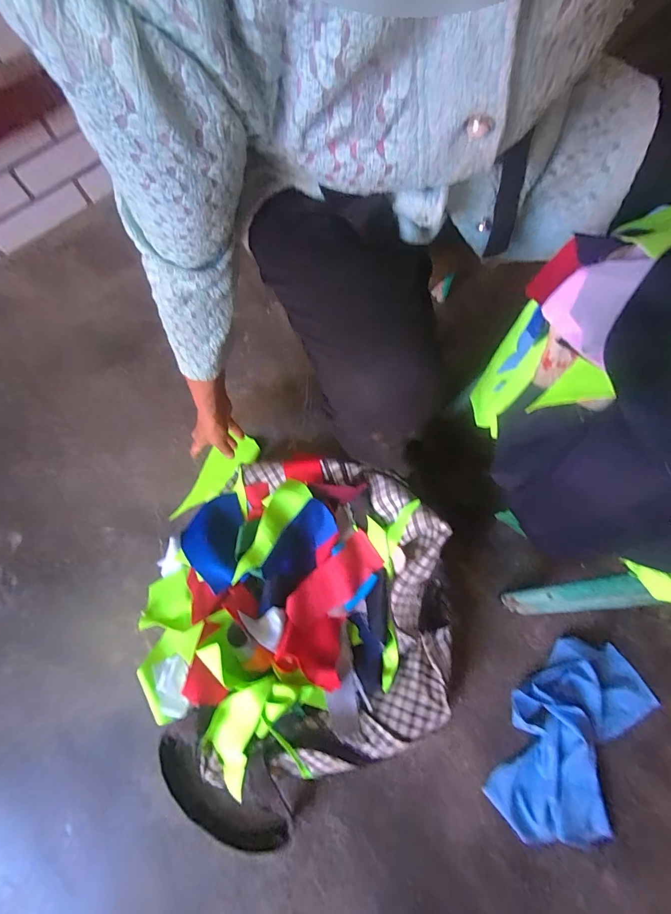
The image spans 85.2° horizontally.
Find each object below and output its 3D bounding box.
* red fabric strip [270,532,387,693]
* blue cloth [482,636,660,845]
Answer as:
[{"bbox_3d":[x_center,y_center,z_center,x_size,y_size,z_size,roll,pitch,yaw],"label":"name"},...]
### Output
[{"bbox_3d":[-0.012,0.215,0.544,0.101,0.036,0.214,23,76,-5],"label":"red fabric strip"},{"bbox_3d":[0.346,0.414,0.536,0.173,0.039,0.290,33,75,14],"label":"blue cloth"}]

